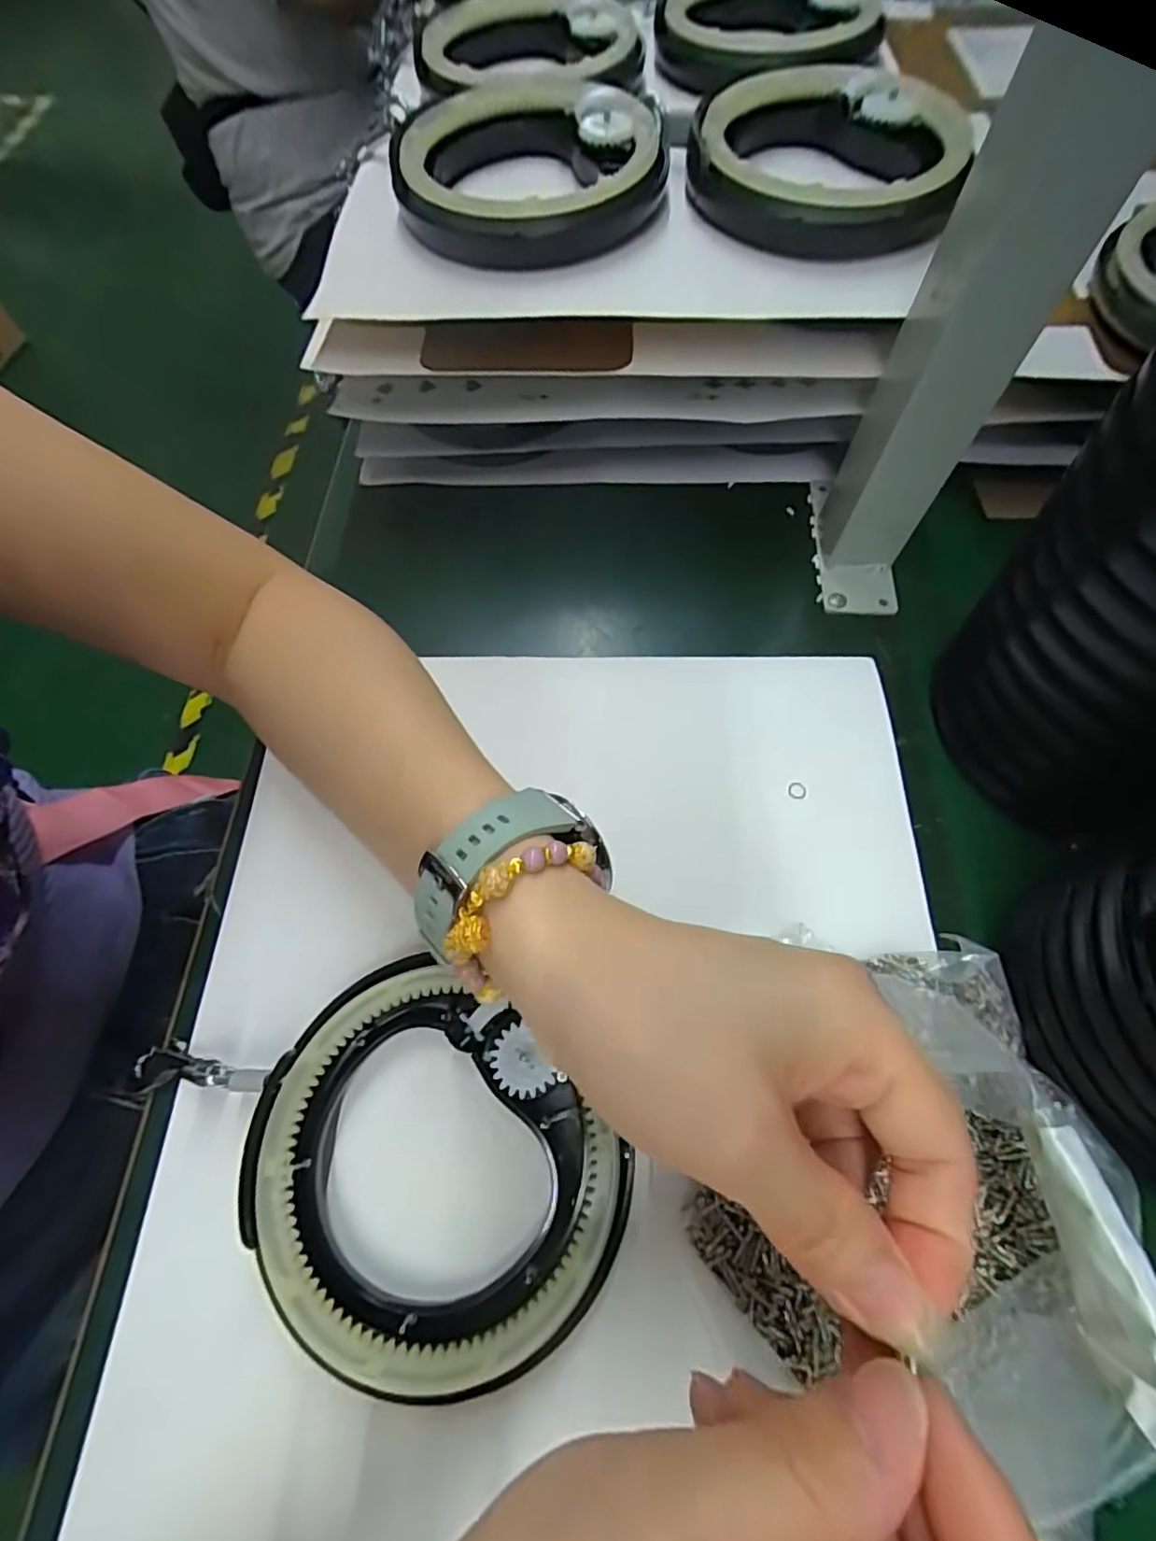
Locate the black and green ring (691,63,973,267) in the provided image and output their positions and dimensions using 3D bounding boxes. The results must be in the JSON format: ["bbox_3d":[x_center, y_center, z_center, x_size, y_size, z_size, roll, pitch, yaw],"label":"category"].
[{"bbox_3d":[0.116,-0.288,0.281,0.121,0.031,0.118,0,65,1],"label":"black and green ring"}]

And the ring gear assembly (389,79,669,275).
[{"bbox_3d":[-0.022,-0.296,0.288,0.127,0.030,0.137,3,65,1],"label":"ring gear assembly"}]

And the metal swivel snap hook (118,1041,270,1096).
[{"bbox_3d":[-0.148,0.117,0.230,0.066,0.013,0.019,-10,62,26],"label":"metal swivel snap hook"}]

